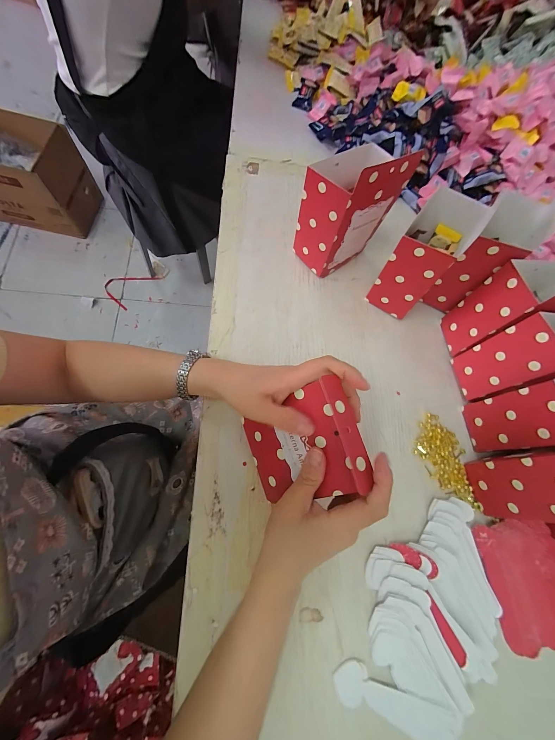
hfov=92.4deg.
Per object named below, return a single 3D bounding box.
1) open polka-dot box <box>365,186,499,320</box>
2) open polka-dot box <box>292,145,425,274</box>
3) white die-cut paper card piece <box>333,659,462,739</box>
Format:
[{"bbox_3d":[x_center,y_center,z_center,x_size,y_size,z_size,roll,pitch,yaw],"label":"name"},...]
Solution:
[{"bbox_3d":[0.187,-0.145,0.352,0.071,0.135,0.098,35,72,3],"label":"open polka-dot box"},{"bbox_3d":[0.087,-0.210,0.349,0.105,0.150,0.077,-35,81,-17],"label":"open polka-dot box"},{"bbox_3d":[0.117,0.342,0.268,0.129,0.008,0.044,24,75,3],"label":"white die-cut paper card piece"}]

